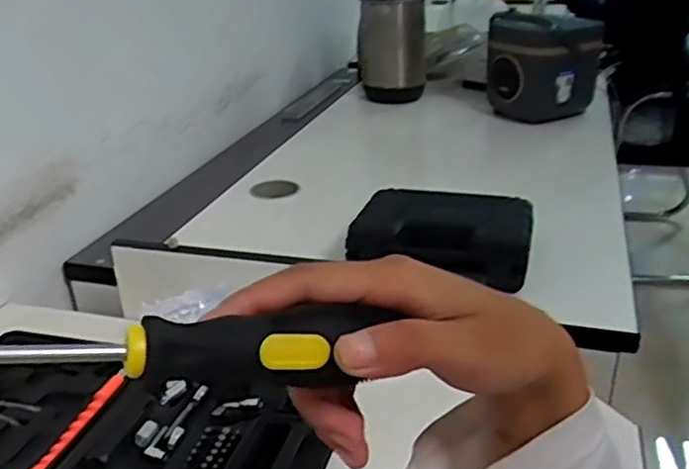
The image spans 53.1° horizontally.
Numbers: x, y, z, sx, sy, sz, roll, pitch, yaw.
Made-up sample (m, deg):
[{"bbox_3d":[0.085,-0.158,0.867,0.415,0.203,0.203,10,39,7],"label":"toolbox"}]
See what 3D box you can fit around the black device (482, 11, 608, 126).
[{"bbox_3d":[0.439,-0.383,1.526,0.231,0.205,0.286,7,26,17],"label":"black device"}]

